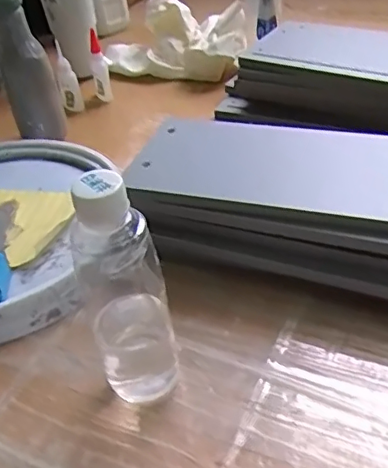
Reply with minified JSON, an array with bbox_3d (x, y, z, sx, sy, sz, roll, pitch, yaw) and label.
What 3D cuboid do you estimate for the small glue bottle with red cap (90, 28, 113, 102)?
[{"bbox_3d":[-0.136,-0.242,0.823,0.024,0.090,0.026,-15,39,-10],"label":"small glue bottle with red cap"}]

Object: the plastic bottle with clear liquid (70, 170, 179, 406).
[{"bbox_3d":[-0.048,0.041,0.400,0.052,0.190,0.054,-14,39,-9],"label":"plastic bottle with clear liquid"}]

